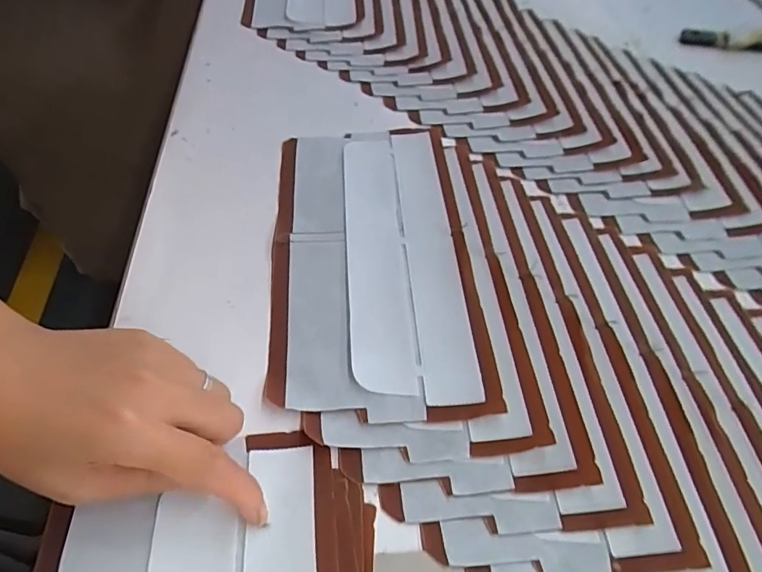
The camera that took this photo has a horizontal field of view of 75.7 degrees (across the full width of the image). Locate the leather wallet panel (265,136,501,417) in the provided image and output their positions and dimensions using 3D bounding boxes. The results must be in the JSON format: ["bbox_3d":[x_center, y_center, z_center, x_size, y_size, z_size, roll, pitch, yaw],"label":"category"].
[{"bbox_3d":[-0.010,-0.025,0.319,0.119,0.007,0.234,-3,54,-6],"label":"leather wallet panel"}]

